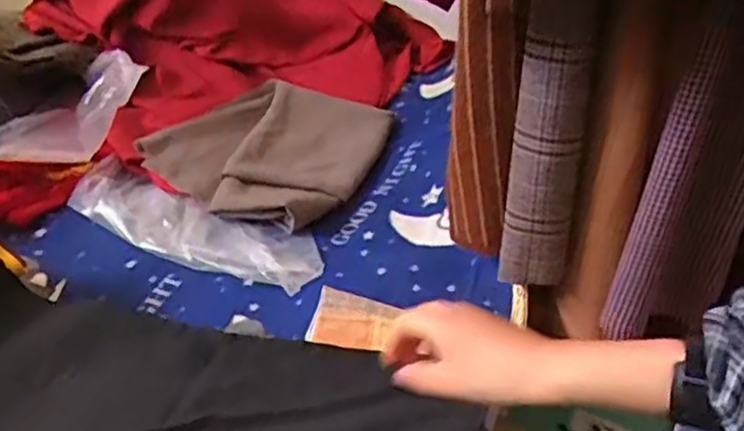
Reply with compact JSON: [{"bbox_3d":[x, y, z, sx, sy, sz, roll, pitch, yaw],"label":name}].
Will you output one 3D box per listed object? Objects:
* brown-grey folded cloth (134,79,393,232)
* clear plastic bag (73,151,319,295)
[{"bbox_3d":[-0.125,-0.093,0.895,0.239,0.049,0.297,18,41,19],"label":"brown-grey folded cloth"},{"bbox_3d":[-0.209,0.011,0.791,0.327,0.028,0.104,17,40,17],"label":"clear plastic bag"}]

